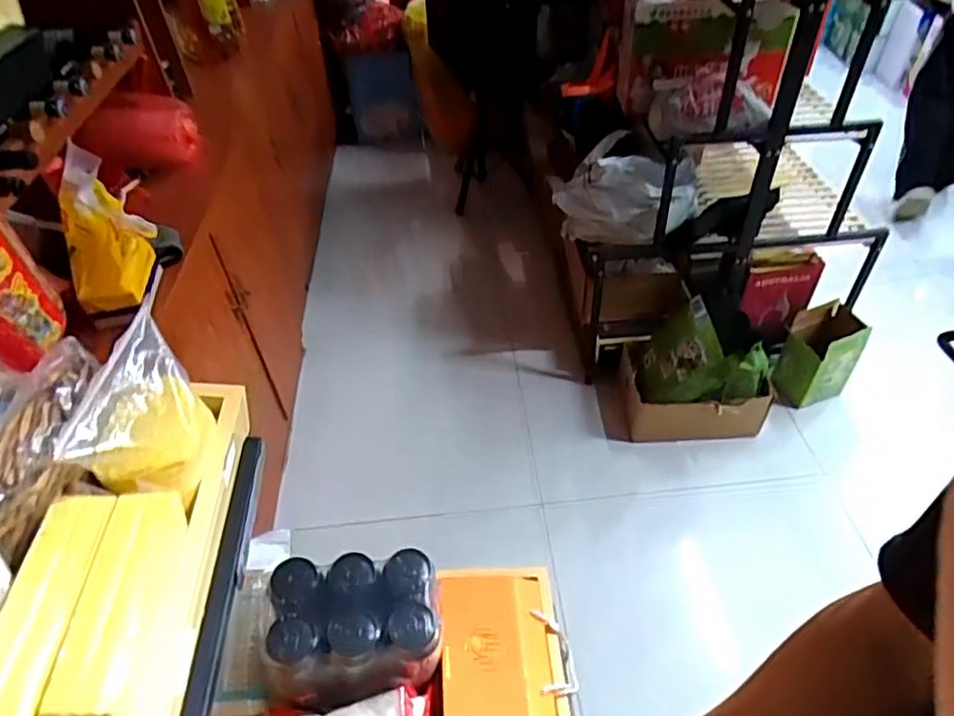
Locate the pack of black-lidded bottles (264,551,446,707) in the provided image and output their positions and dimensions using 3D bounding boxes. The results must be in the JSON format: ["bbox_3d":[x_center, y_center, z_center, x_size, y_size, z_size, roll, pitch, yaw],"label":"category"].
[{"bbox_3d":[-0.142,0.316,0.733,0.197,0.130,0.124,-8,45,-4],"label":"pack of black-lidded bottles"}]

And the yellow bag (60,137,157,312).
[{"bbox_3d":[-0.638,-0.219,1.088,0.149,0.138,0.265,-18,87,-14],"label":"yellow bag"}]

